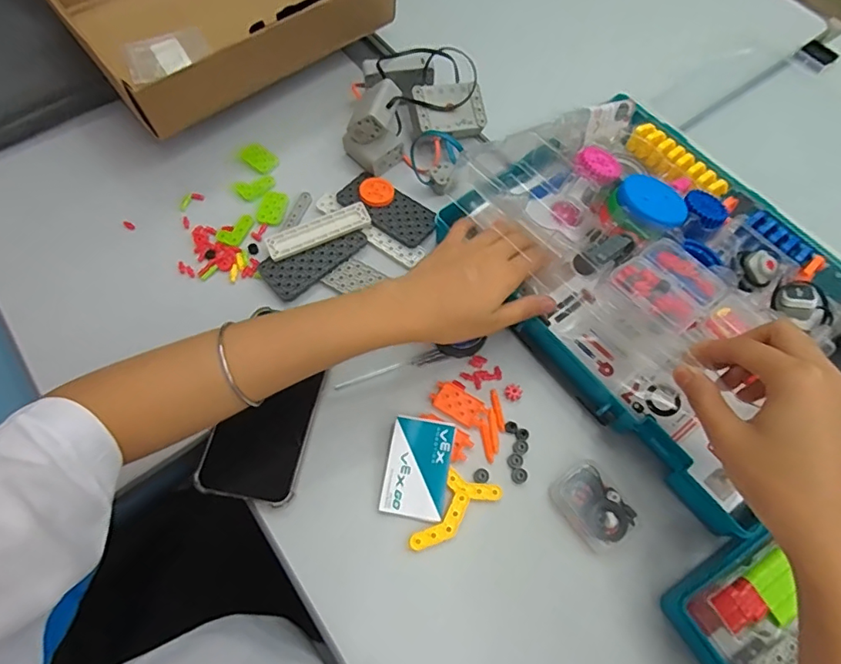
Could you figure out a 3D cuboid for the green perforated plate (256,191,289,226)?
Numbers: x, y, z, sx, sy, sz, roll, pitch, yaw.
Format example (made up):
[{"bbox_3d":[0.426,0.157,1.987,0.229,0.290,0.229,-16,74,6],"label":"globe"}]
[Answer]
[{"bbox_3d":[-0.151,-0.128,0.528,0.027,0.005,0.039,11,67,3],"label":"green perforated plate"}]

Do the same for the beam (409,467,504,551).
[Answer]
[{"bbox_3d":[0.029,0.145,0.404,0.047,0.004,0.073,30,69,11],"label":"beam"}]

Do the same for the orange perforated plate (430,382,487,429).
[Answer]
[{"bbox_3d":[0.034,0.063,0.443,0.050,0.006,0.026,33,70,12],"label":"orange perforated plate"}]

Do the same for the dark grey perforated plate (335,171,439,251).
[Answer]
[{"bbox_3d":[-0.032,-0.126,0.519,0.101,0.009,0.051,32,64,9],"label":"dark grey perforated plate"}]

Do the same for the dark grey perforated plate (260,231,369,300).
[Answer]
[{"bbox_3d":[-0.103,-0.073,0.496,0.099,0.008,0.050,-39,73,-16],"label":"dark grey perforated plate"}]

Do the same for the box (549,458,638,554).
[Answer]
[{"bbox_3d":[0.136,0.137,0.406,0.045,0.014,0.062,-31,71,-14],"label":"box"}]

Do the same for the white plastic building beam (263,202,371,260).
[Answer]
[{"bbox_3d":[-0.100,-0.098,0.502,0.102,0.012,0.028,-22,69,-10],"label":"white plastic building beam"}]

